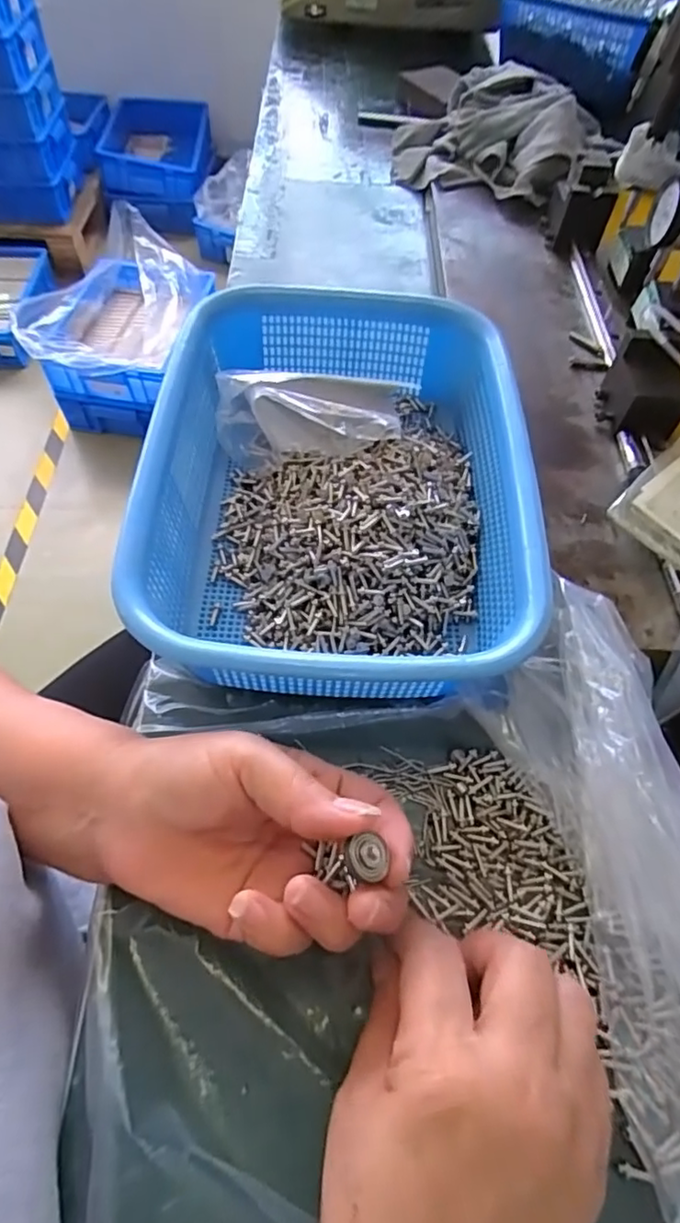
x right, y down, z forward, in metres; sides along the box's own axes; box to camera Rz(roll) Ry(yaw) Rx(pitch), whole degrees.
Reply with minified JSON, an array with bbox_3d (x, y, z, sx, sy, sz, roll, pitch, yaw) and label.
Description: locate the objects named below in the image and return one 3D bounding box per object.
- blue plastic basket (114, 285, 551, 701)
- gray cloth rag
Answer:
[{"bbox_3d":[-0.004,-0.080,0.361,0.193,0.067,0.289,2,59,1],"label":"blue plastic basket"},{"bbox_3d":[0.160,-0.496,0.626,0.220,0.068,0.202,20,60,10],"label":"gray cloth rag"}]

